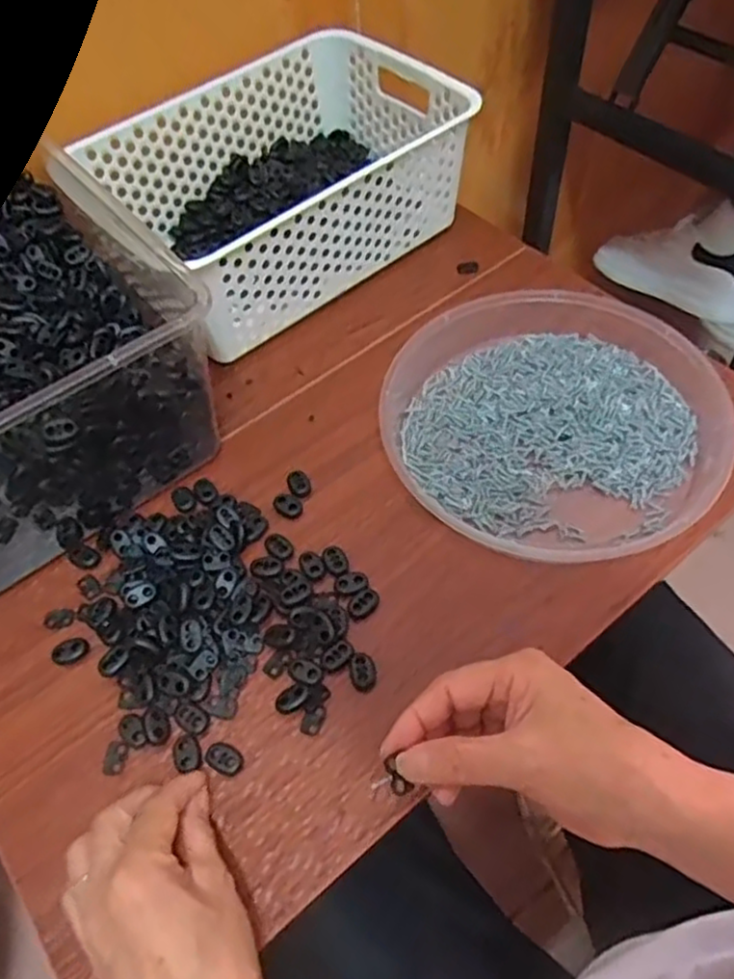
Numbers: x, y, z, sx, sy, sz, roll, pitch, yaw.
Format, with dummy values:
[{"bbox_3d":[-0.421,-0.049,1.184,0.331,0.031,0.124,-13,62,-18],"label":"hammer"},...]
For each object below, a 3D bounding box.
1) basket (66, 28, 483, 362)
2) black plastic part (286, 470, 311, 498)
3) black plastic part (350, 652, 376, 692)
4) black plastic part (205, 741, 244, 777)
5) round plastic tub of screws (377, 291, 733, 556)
[{"bbox_3d":[-0.069,-0.270,0.611,0.274,0.102,0.205,-36,61,-18],"label":"basket"},{"bbox_3d":[-0.050,-0.004,0.506,0.016,0.004,0.024,-22,58,-11],"label":"black plastic part"},{"bbox_3d":[-0.003,0.110,0.422,0.015,0.004,0.023,-12,57,-4],"label":"black plastic part"},{"bbox_3d":[-0.082,0.153,0.400,0.022,0.007,0.015,27,62,20],"label":"black plastic part"},{"bbox_3d":[0.132,-0.051,0.502,0.234,0.037,0.220,-2,57,3],"label":"round plastic tub of screws"}]

